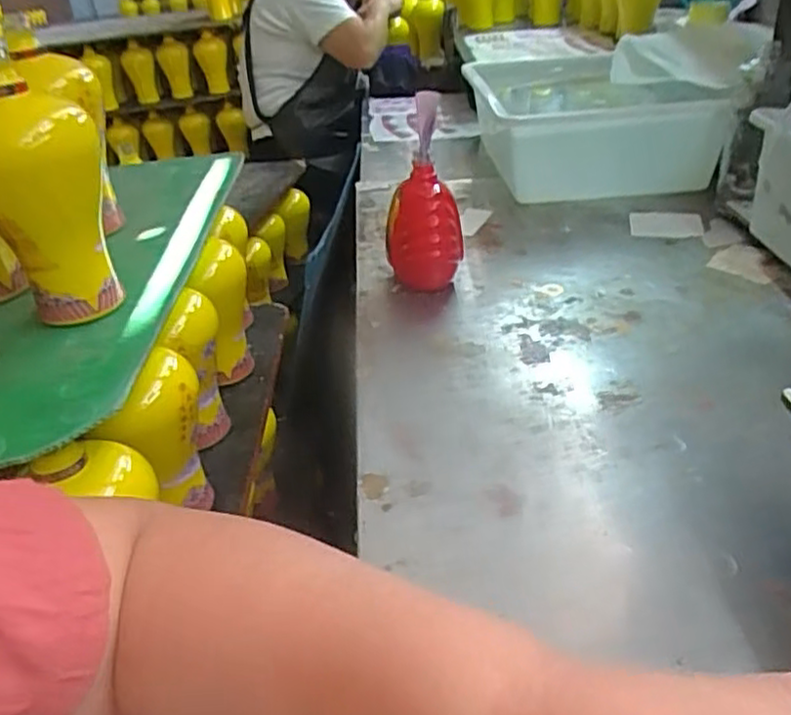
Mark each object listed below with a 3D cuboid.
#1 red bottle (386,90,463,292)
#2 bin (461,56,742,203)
[{"bbox_3d":[0.033,-0.190,0.855,0.093,0.225,0.080,-4,32,1],"label":"red bottle"},{"bbox_3d":[0.316,-0.384,1.187,0.330,0.163,0.431,-7,32,-4],"label":"bin"}]

